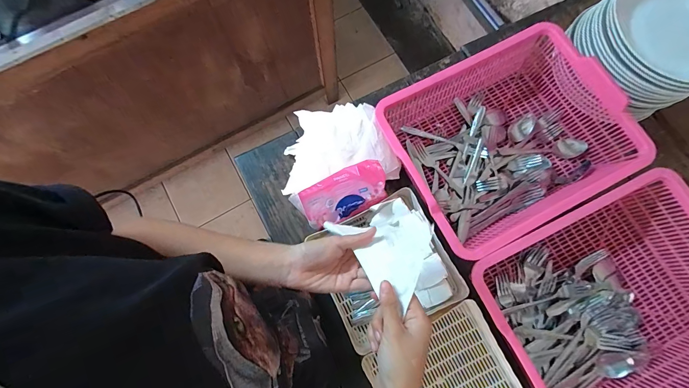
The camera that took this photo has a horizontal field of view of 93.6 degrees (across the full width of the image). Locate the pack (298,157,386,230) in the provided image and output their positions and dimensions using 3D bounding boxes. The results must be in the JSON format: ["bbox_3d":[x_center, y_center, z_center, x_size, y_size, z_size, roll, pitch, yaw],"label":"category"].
[{"bbox_3d":[0.000,0.001,0.570,0.146,0.042,0.085,-25,114,-5],"label":"pack"}]

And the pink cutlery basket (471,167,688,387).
[{"bbox_3d":[0.428,0.170,0.521,0.370,0.108,0.299,-27,77,-6],"label":"pink cutlery basket"}]

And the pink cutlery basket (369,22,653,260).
[{"bbox_3d":[0.292,-0.097,0.598,0.387,0.105,0.307,-27,77,-6],"label":"pink cutlery basket"}]

